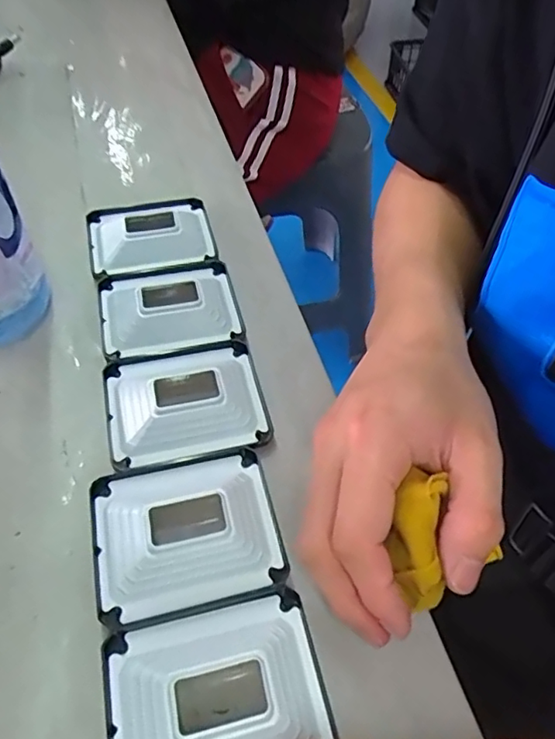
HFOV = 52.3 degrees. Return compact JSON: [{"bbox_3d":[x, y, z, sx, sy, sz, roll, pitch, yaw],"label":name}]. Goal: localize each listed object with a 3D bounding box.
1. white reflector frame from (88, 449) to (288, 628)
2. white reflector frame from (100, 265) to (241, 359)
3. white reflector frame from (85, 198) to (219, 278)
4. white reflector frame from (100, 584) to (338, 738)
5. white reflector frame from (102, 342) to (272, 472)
[{"bbox_3d":[-0.042,0.068,0.252,0.079,0.017,0.069,-10,52,-11],"label":"white reflector frame"},{"bbox_3d":[-0.064,-0.040,0.334,0.076,0.014,0.060,-9,52,-11],"label":"white reflector frame"},{"bbox_3d":[-0.084,-0.092,0.373,0.080,0.015,0.061,-10,52,-11],"label":"white reflector frame"},{"bbox_3d":[-0.023,0.123,0.211,0.081,0.016,0.068,-10,52,-11],"label":"white reflector frame"},{"bbox_3d":[-0.049,0.015,0.294,0.079,0.015,0.067,-10,52,-11],"label":"white reflector frame"}]

